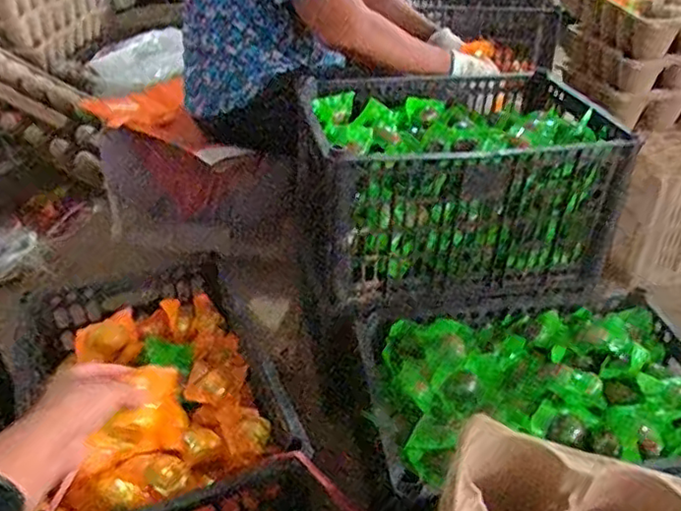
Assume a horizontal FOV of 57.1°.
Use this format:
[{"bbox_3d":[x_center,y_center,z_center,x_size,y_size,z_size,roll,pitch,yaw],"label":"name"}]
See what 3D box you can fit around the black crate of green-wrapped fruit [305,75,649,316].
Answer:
[{"bbox_3d":[0.169,-0.121,0.995,0.430,0.235,0.321,-5,34,-7],"label":"black crate of green-wrapped fruit"}]

